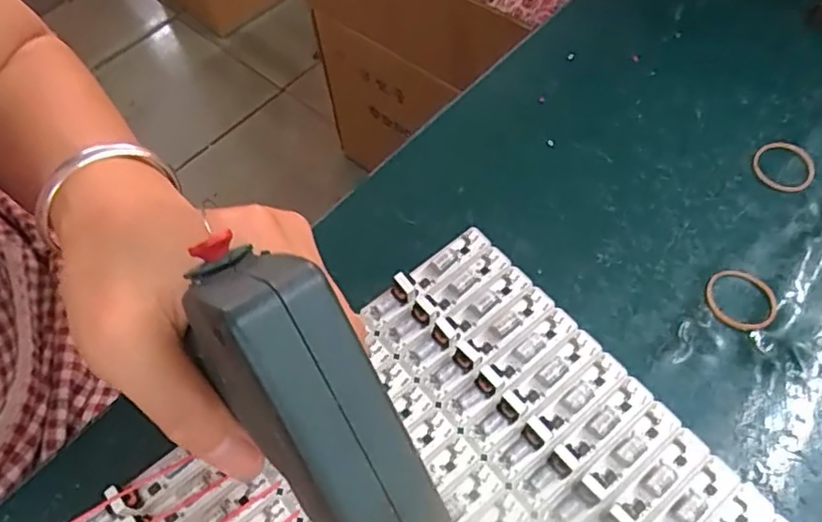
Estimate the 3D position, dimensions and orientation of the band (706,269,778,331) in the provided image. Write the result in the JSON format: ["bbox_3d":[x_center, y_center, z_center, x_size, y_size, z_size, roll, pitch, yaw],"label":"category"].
[{"bbox_3d":[0.157,0.018,0.291,0.032,0.004,0.030,-2,60,3],"label":"band"}]

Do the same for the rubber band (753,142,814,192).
[{"bbox_3d":[0.199,-0.050,0.327,0.029,0.006,0.030,-3,68,8],"label":"rubber band"}]

